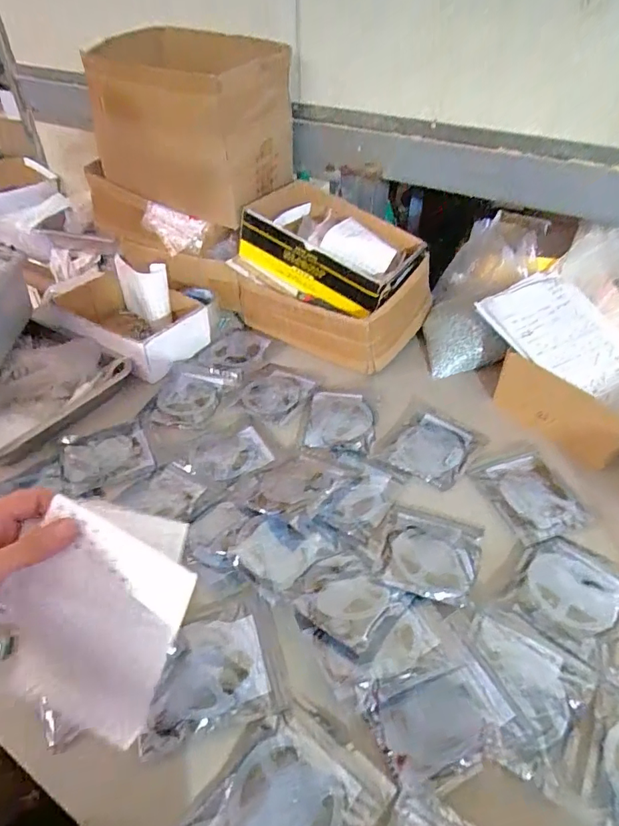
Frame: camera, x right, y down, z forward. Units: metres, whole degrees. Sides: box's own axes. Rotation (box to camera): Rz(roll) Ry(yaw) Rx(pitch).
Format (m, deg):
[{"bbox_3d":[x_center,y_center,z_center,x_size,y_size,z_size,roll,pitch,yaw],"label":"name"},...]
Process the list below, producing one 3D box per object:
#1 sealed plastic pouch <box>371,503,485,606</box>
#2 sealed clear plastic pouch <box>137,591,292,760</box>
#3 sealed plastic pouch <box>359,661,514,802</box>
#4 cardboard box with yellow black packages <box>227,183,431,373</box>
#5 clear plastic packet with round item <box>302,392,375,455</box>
[{"bbox_3d":[0.148,0.173,0.604,0.126,0.015,0.130,14,43,13],"label":"sealed plastic pouch"},{"bbox_3d":[-0.103,0.265,0.509,0.141,0.008,0.127,-11,43,-14],"label":"sealed clear plastic pouch"},{"bbox_3d":[0.127,0.298,0.465,0.133,0.017,0.092,-9,43,-11],"label":"sealed plastic pouch"},{"bbox_3d":[0.054,-0.274,0.952,0.346,0.210,0.253,29,49,27],"label":"cardboard box with yellow black packages"},{"bbox_3d":[0.052,0.010,0.795,0.105,0.009,0.131,6,42,5],"label":"clear plastic packet with round item"}]

